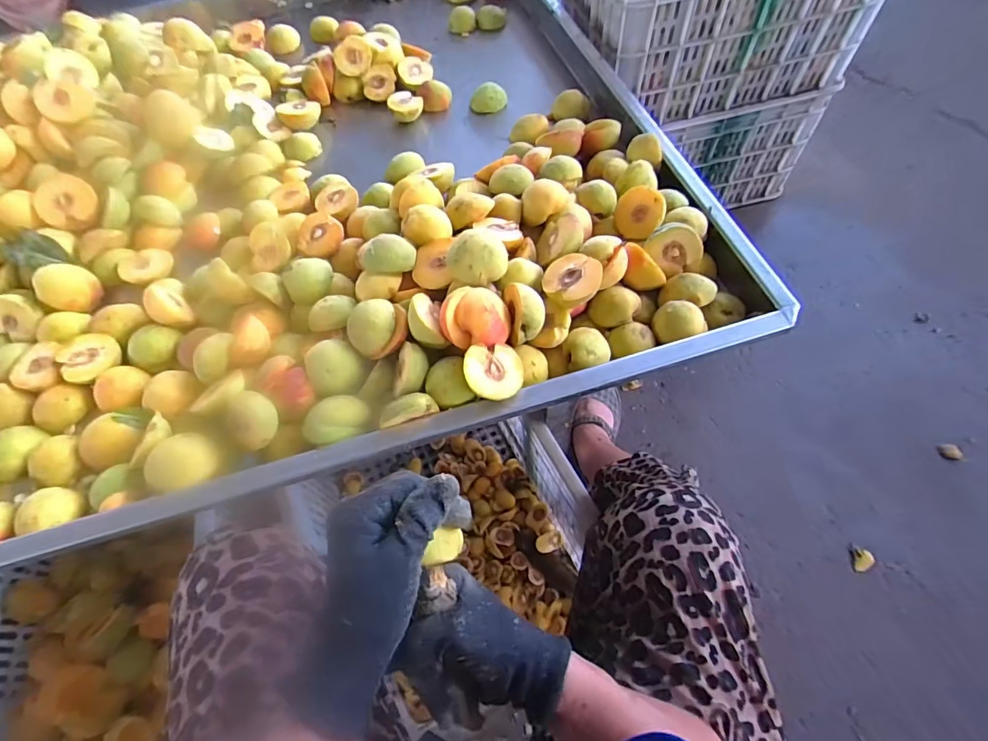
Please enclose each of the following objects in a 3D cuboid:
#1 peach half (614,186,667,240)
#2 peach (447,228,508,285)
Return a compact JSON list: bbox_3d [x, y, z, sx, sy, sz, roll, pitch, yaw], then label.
[{"bbox_3d":[0.184,-0.194,0.584,0.061,0.059,0.029,20,16,35],"label":"peach half"},{"bbox_3d":[-0.019,-0.121,0.504,0.063,0.046,0.058,-40,65,-17],"label":"peach"}]

